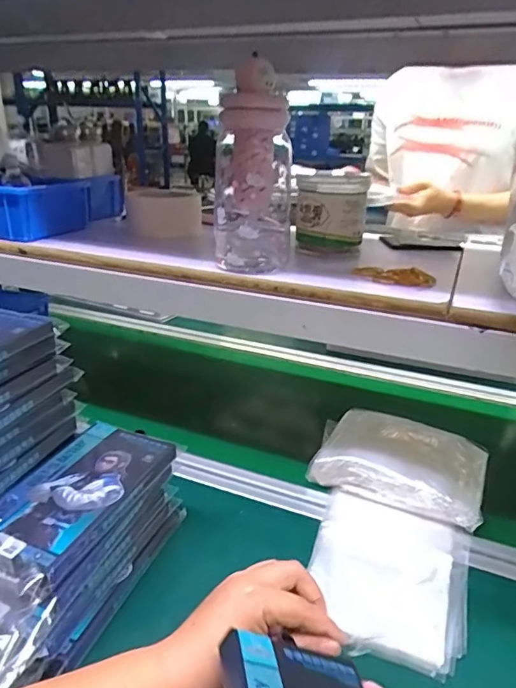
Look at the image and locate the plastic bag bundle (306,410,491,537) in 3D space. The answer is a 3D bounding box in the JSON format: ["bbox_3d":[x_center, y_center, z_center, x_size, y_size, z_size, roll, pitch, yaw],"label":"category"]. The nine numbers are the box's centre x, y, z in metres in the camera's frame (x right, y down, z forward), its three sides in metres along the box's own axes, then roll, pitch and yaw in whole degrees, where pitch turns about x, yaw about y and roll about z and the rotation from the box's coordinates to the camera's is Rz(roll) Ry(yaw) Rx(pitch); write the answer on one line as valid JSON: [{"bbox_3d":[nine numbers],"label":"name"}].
[{"bbox_3d":[0.163,0.130,0.575,0.175,0.049,0.132,11,27,23],"label":"plastic bag bundle"}]

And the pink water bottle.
[{"bbox_3d":[-0.005,-0.166,0.499,0.076,0.177,0.076,2,23,3],"label":"pink water bottle"}]

